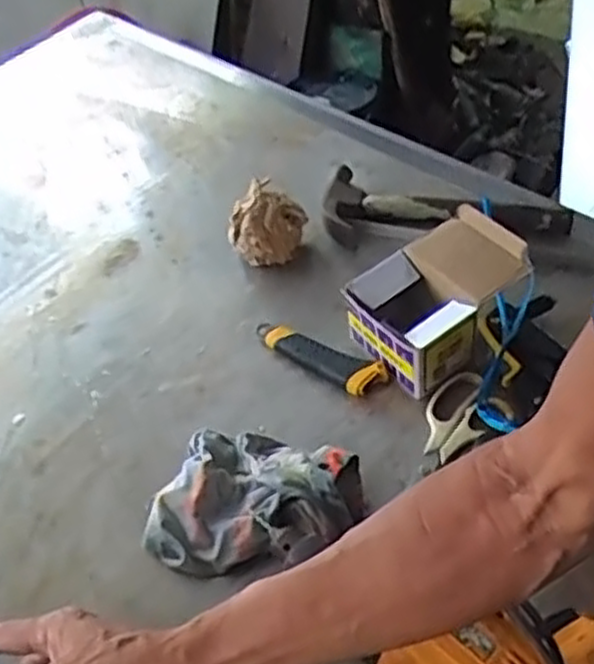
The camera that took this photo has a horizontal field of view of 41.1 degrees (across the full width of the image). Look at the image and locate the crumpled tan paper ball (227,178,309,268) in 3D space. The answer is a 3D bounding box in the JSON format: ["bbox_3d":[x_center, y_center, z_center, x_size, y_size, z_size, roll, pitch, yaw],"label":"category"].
[{"bbox_3d":[-0.033,-0.126,0.917,0.073,0.081,0.072,-3,50,4],"label":"crumpled tan paper ball"}]

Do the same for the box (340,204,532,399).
[{"bbox_3d":[0.148,-0.033,0.811,0.170,0.085,0.118,-32,54,-19],"label":"box"}]

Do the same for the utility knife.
[{"bbox_3d":[0.022,0.026,0.825,0.147,0.022,0.037,22,56,23],"label":"utility knife"}]

